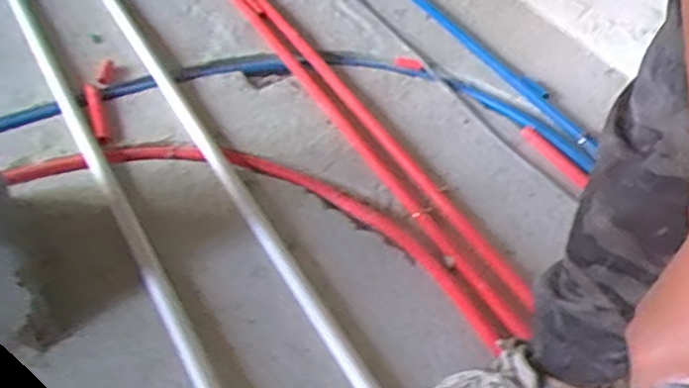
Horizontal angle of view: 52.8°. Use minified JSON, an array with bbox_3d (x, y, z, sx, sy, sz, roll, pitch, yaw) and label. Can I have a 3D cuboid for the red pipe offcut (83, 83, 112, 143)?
[{"bbox_3d":[-0.438,-0.145,1.227,0.028,0.021,0.151,-17,49,-18],"label":"red pipe offcut"}]

